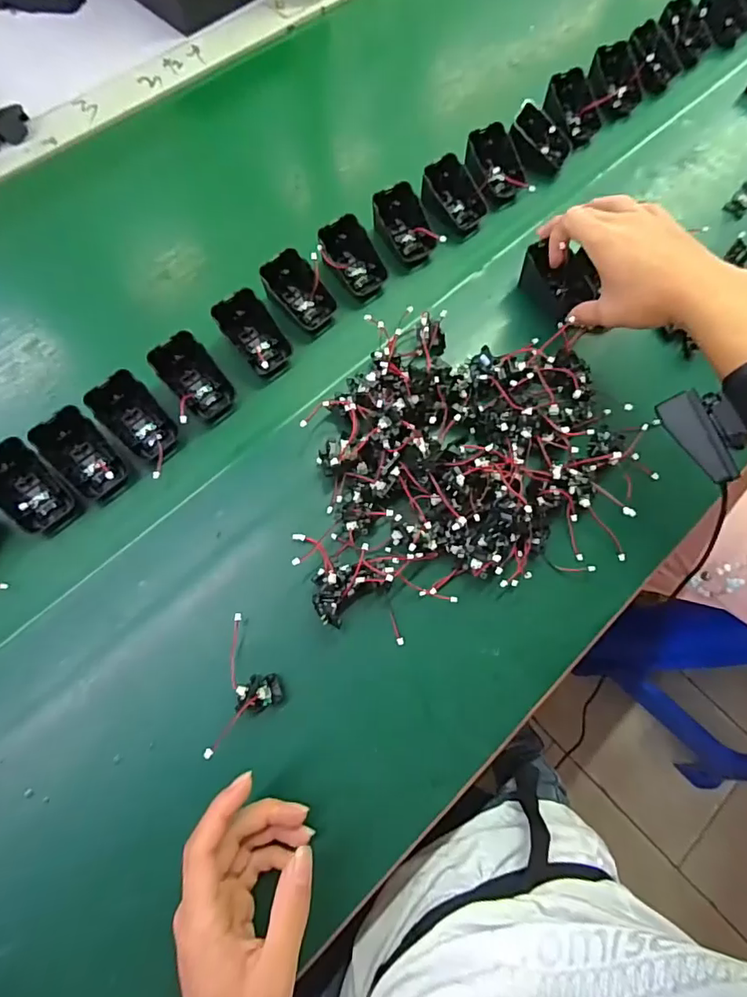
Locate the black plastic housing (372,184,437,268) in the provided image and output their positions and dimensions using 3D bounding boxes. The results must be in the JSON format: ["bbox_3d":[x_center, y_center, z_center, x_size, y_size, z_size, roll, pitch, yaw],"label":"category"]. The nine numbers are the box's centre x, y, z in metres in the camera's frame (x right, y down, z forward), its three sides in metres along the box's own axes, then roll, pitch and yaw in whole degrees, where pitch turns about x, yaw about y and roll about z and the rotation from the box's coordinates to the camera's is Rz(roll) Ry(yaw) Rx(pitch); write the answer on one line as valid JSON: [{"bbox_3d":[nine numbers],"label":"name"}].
[{"bbox_3d":[0.030,-0.262,0.507,0.046,0.044,0.062,-33,75,-14],"label":"black plastic housing"}]

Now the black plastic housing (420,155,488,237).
[{"bbox_3d":[0.081,-0.299,0.520,0.042,0.042,0.059,-40,77,-15],"label":"black plastic housing"}]

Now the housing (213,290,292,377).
[{"bbox_3d":[-0.103,-0.141,0.459,0.045,0.046,0.059,-42,78,-16],"label":"housing"}]

